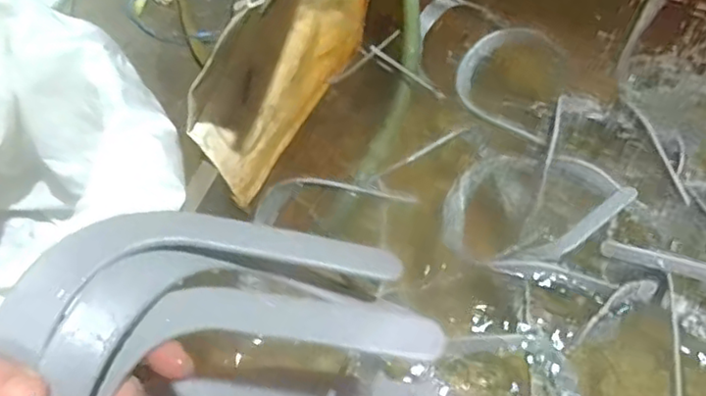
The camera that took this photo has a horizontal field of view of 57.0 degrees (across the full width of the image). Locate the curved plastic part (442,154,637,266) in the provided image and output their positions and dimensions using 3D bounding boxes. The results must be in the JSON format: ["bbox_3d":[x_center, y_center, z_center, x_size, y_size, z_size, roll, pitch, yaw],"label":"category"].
[{"bbox_3d":[0.209,0.016,0.749,0.197,0.065,0.143,13,60,5],"label":"curved plastic part"}]

